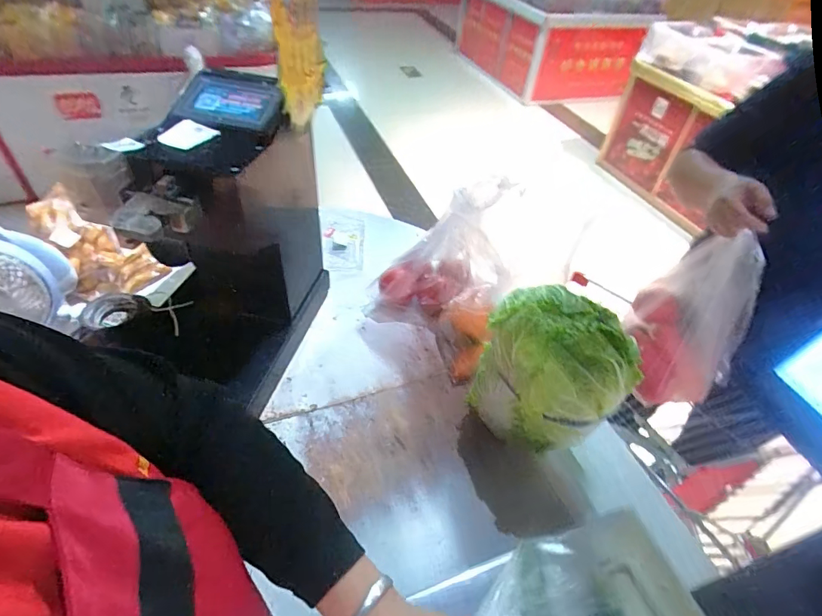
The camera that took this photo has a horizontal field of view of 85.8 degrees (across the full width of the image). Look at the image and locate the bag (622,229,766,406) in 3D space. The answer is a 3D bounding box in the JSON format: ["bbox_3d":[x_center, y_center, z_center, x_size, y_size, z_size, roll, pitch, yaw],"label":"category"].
[{"bbox_3d":[0.483,0.019,0.757,0.183,0.289,0.175,-27,53,-29],"label":"bag"}]

